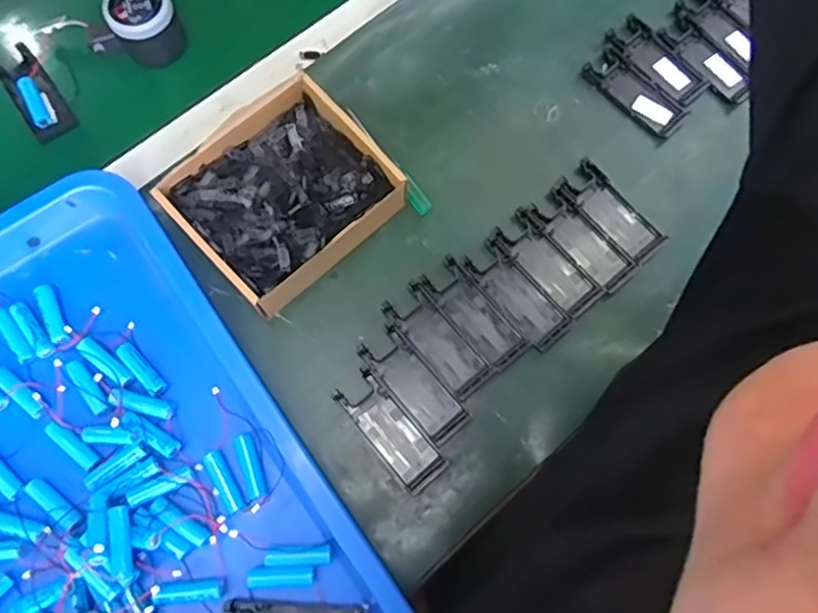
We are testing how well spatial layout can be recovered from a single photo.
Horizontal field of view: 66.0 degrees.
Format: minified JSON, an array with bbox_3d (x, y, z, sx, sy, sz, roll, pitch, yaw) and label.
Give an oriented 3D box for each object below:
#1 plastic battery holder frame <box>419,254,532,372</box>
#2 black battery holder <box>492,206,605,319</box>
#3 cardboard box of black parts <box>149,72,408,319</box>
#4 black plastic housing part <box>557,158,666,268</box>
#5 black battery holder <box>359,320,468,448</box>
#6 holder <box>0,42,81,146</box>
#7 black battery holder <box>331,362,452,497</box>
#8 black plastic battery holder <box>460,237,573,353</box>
[{"bbox_3d":[0.055,0.006,0.534,0.039,0.006,0.102,-38,77,-12],"label":"plastic battery holder frame"},{"bbox_3d":[0.120,-0.037,0.547,0.040,0.009,0.101,-40,78,-12],"label":"black battery holder"},{"bbox_3d":[-0.106,-0.094,0.537,0.165,0.046,0.158,-42,78,-13],"label":"cardboard box of black parts"},{"bbox_3d":[0.181,-0.085,0.560,0.041,0.008,0.101,-37,77,-12],"label":"black plastic housing part"},{"bbox_3d":[0.004,0.063,0.518,0.037,0.004,0.103,-39,77,-12],"label":"black battery holder"},{"bbox_3d":[-0.349,-0.198,0.588,0.038,0.028,0.100,-35,77,-11],"label":"holder"},{"bbox_3d":[-0.015,0.099,0.507,0.037,0.004,0.102,-39,77,-12],"label":"black battery holder"},{"bbox_3d":[0.093,-0.011,0.540,0.041,0.008,0.102,-40,78,-12],"label":"black plastic battery holder"}]

